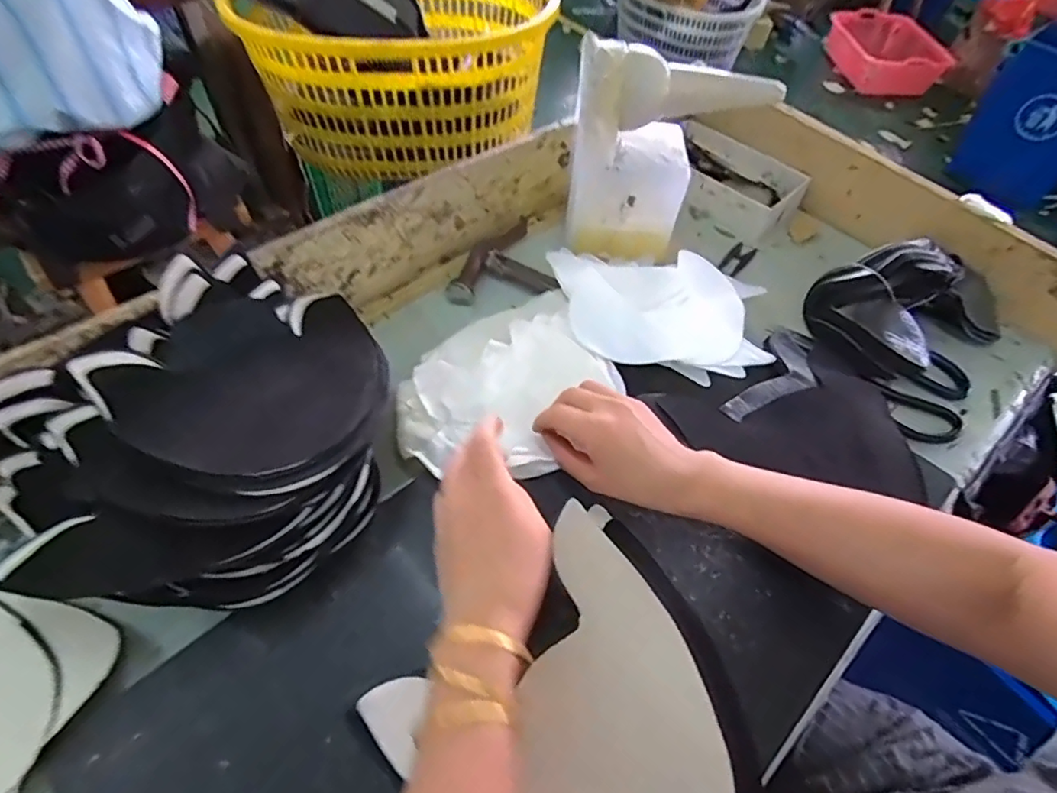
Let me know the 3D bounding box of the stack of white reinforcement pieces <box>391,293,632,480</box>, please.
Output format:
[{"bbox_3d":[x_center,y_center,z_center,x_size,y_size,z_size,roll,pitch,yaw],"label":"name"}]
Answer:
[{"bbox_3d":[-0.021,-0.015,0.498,0.166,0.035,0.219,34,63,20],"label":"stack of white reinforcement pieces"}]

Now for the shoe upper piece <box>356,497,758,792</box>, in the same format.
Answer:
[{"bbox_3d":[0.040,0.192,0.345,0.191,0.012,0.202,40,61,21],"label":"shoe upper piece"}]

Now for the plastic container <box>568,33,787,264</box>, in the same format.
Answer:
[{"bbox_3d":[0.141,-0.249,0.571,0.184,0.183,0.114,9,54,4],"label":"plastic container"}]

